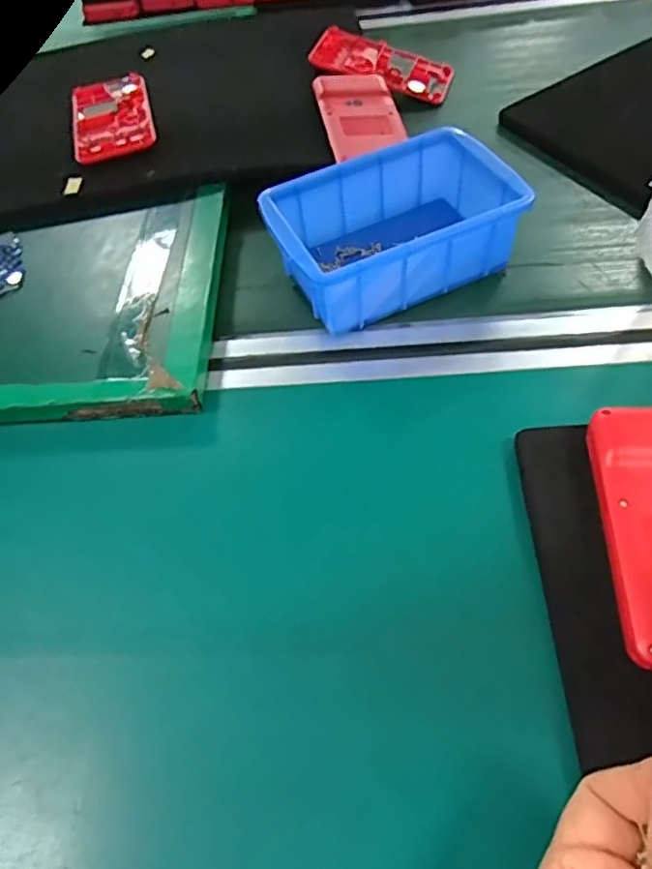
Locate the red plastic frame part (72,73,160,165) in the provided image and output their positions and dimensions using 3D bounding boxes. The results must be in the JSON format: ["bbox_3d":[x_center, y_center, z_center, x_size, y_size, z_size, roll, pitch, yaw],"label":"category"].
[{"bbox_3d":[-0.172,-0.258,0.485,0.062,0.005,0.121,-16,56,-4],"label":"red plastic frame part"}]

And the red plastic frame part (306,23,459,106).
[{"bbox_3d":[0.050,-0.321,0.523,0.119,0.007,0.063,19,59,2],"label":"red plastic frame part"}]

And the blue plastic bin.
[{"bbox_3d":[0.041,-0.128,0.382,0.144,0.055,0.096,-23,57,-8],"label":"blue plastic bin"}]

